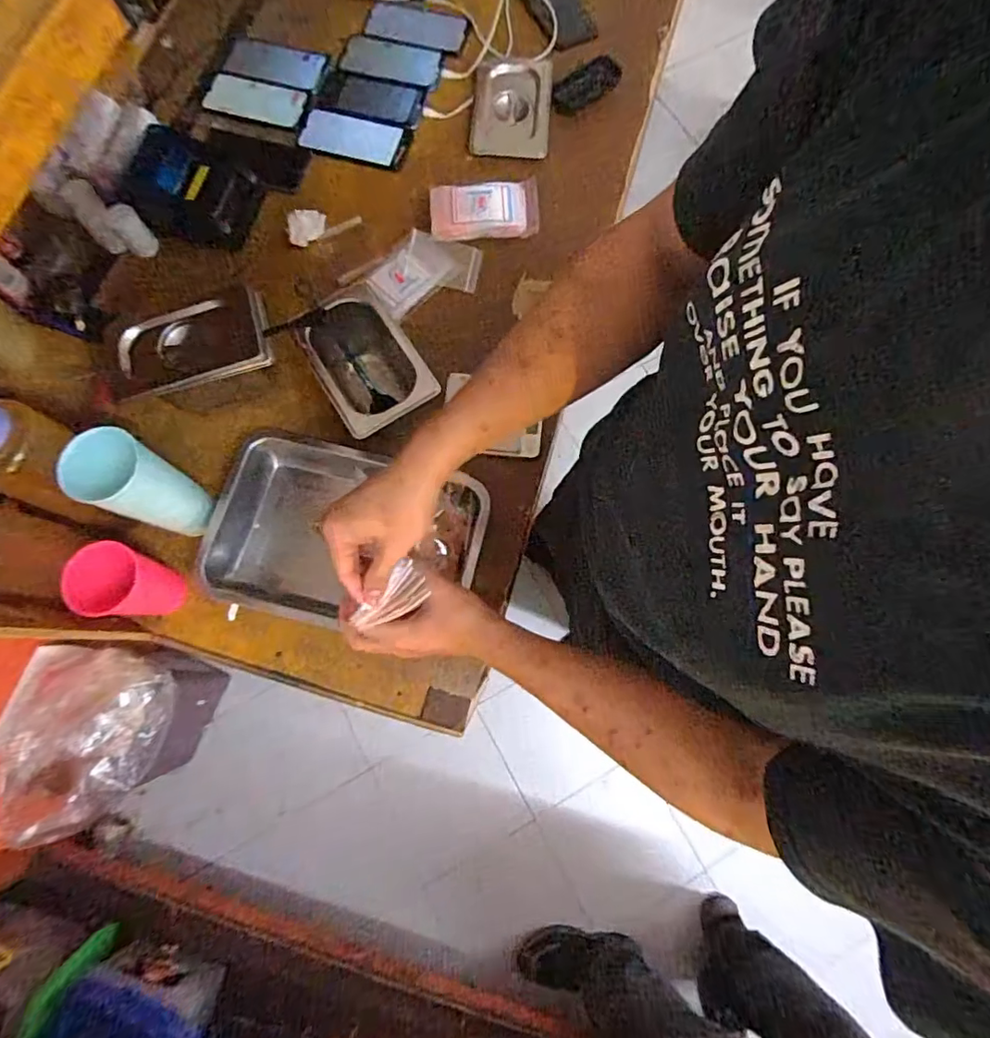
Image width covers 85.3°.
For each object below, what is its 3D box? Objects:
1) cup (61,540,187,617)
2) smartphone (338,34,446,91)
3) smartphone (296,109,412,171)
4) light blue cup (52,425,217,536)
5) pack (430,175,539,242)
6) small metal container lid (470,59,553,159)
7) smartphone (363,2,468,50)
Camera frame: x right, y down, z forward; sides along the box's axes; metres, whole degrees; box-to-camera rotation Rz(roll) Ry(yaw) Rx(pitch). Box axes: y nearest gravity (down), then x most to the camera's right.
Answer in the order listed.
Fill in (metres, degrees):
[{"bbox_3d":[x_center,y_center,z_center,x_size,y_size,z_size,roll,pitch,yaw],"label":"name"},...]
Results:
[{"bbox_3d":[-0.394,0.069,0.578,0.067,0.102,0.072,0,77,0],"label":"cup"},{"bbox_3d":[-0.163,-0.727,0.850,0.166,0.007,0.077,17,77,4],"label":"smartphone"},{"bbox_3d":[-0.216,-0.579,0.817,0.172,0.012,0.073,13,87,1],"label":"smartphone"},{"bbox_3d":[-0.367,-0.031,0.582,0.071,0.174,0.069,0,77,0],"label":"light blue cup"},{"bbox_3d":[-0.015,-0.442,0.768,0.151,0.033,0.084,-5,77,-1],"label":"pack"},{"bbox_3d":[0.024,-0.625,0.816,0.116,0.016,0.167,4,77,1],"label":"small metal container lid"},{"bbox_3d":[-0.127,-0.803,0.875,0.170,0.016,0.081,16,77,4],"label":"smartphone"}]

